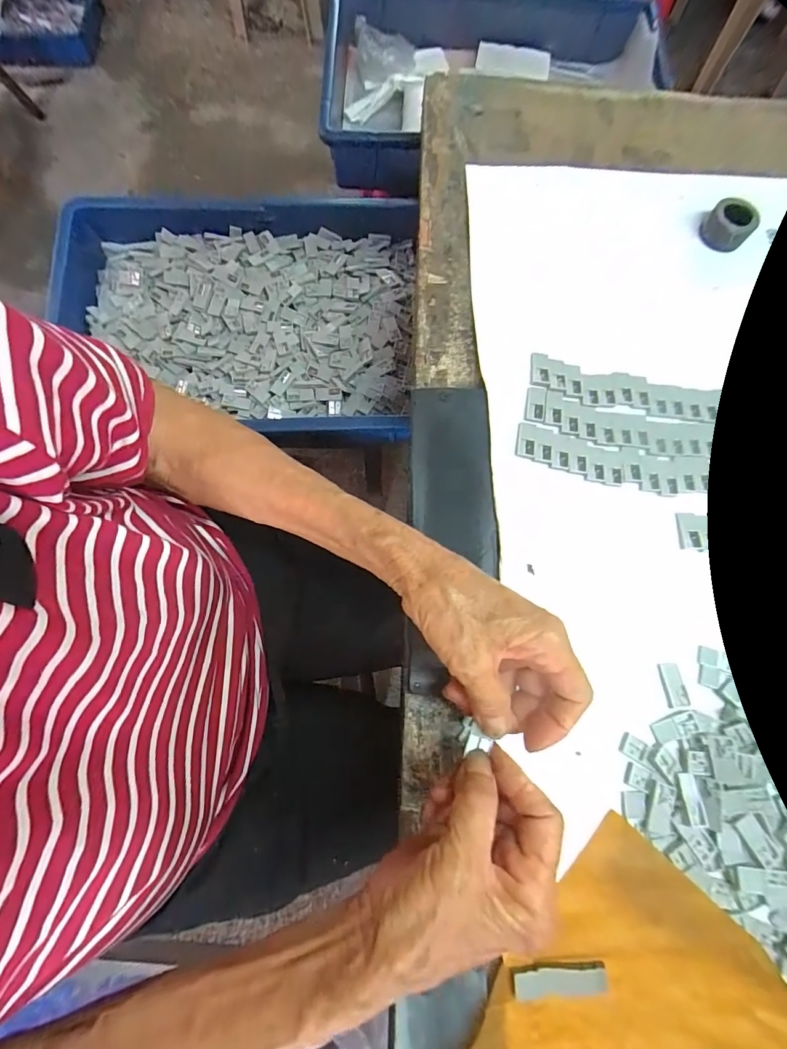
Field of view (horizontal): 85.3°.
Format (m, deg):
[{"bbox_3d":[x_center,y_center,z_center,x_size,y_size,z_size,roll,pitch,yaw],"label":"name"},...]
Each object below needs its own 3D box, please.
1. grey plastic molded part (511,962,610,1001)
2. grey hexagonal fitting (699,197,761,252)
[{"bbox_3d":[0.094,0.256,0.240,0.054,0.005,0.015,-1,76,-2],"label":"grey plastic molded part"},{"bbox_3d":[0.284,-0.253,0.363,0.037,0.020,0.032,43,79,8],"label":"grey hexagonal fitting"}]

